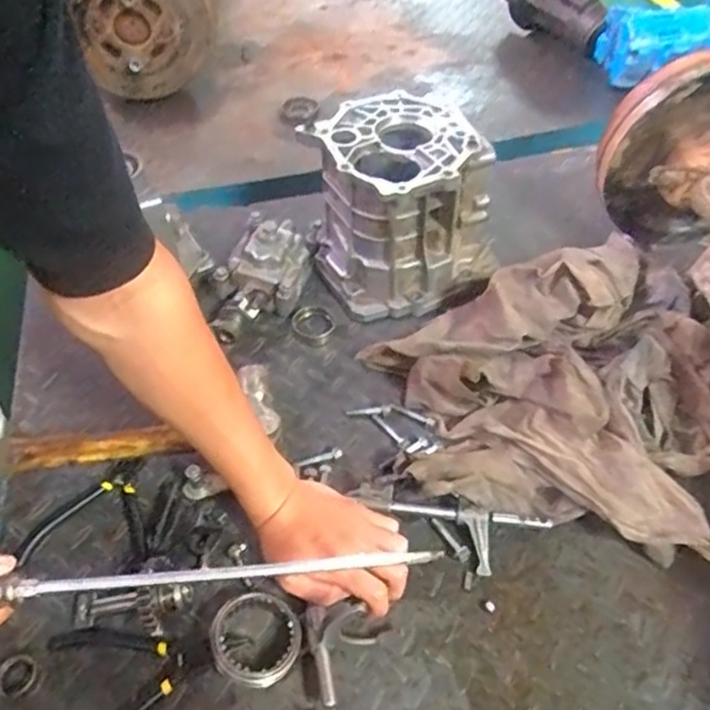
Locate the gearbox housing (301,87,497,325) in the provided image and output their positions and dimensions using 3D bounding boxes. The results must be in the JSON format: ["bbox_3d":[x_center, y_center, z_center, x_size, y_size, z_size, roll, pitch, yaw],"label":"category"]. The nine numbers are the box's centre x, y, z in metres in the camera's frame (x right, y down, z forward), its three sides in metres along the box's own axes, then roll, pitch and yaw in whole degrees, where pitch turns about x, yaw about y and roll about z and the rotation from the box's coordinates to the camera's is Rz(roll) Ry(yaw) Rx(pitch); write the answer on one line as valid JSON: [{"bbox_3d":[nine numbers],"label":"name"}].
[{"bbox_3d":[0.052,-0.181,0.794,0.200,0.183,0.195,-14,50,-11],"label":"gearbox housing"}]

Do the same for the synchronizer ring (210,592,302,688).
[{"bbox_3d":[-0.080,0.228,0.526,0.072,0.015,0.070,12,54,-17],"label":"synchronizer ring"}]

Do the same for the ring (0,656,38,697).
[{"bbox_3d":[-0.269,0.252,0.514,0.029,0.007,0.029,0,49,1],"label":"ring"}]

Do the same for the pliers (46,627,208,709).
[{"bbox_3d":[-0.182,0.257,0.519,0.120,0.013,0.095,-13,50,-10],"label":"pliers"}]

